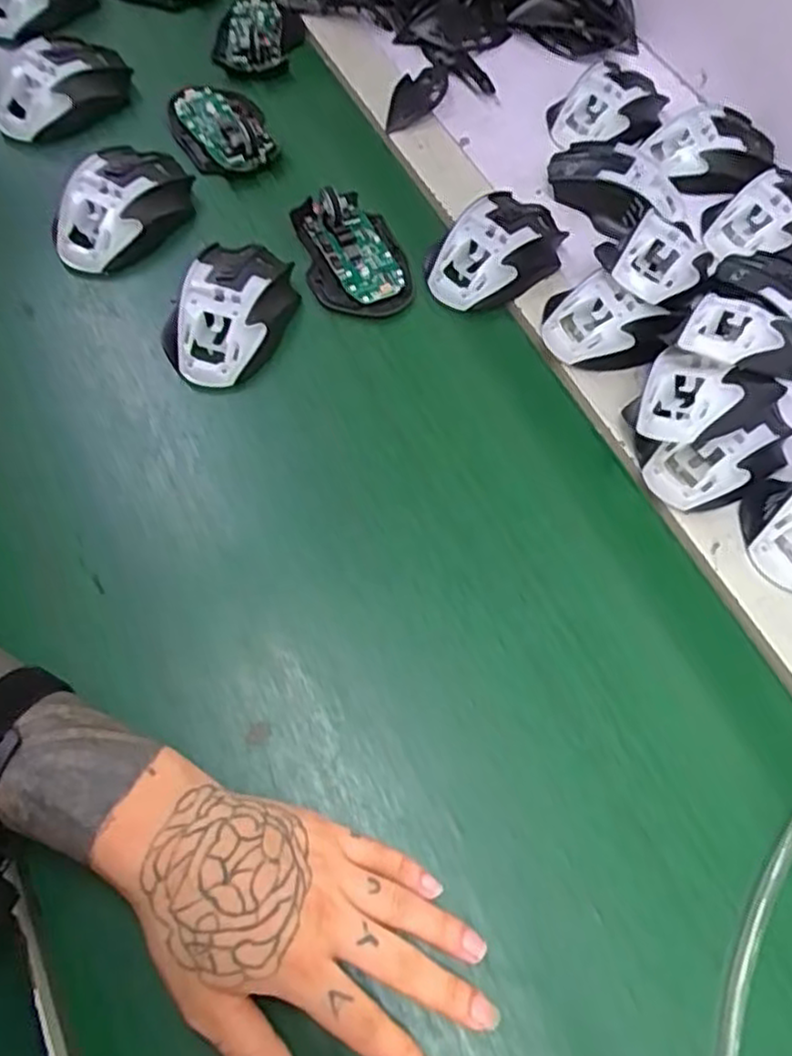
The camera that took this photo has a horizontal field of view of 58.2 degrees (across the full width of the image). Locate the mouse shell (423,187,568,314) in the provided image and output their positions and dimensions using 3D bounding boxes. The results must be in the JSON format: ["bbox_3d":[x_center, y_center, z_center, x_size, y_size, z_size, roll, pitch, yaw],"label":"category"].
[{"bbox_3d":[0.073,-0.204,0.525,0.074,0.044,0.113,42,70,16],"label":"mouse shell"}]

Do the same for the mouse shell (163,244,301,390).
[{"bbox_3d":[-0.110,-0.145,0.478,0.073,0.034,0.107,21,66,7],"label":"mouse shell"}]

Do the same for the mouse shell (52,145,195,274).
[{"bbox_3d":[-0.195,-0.231,0.512,0.070,0.042,0.115,35,68,13],"label":"mouse shell"}]

